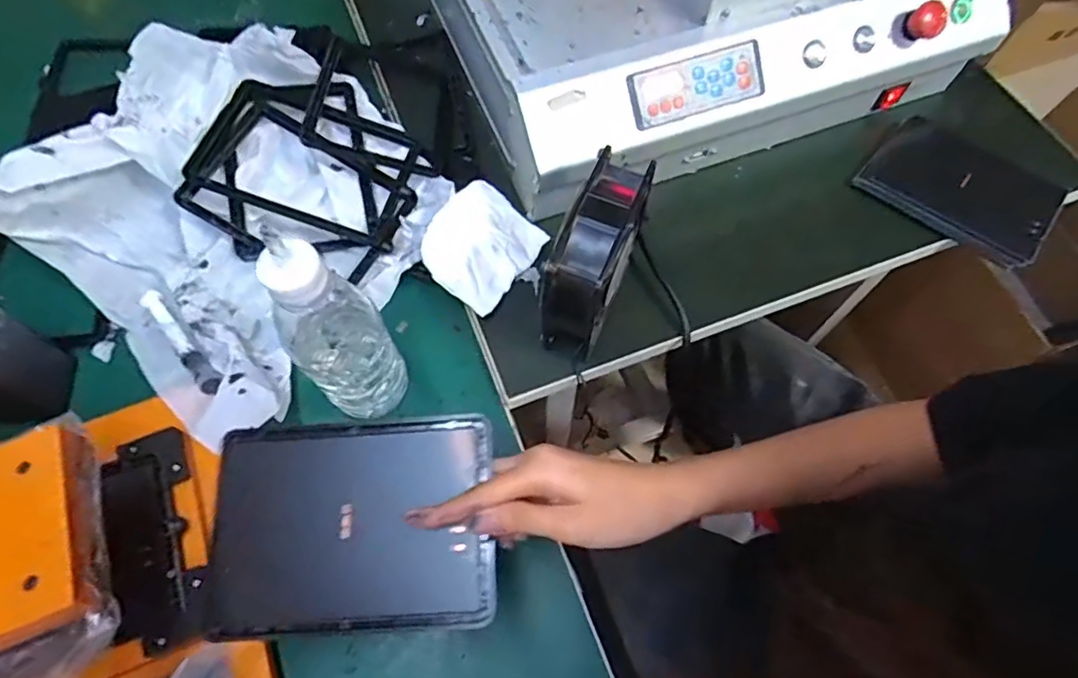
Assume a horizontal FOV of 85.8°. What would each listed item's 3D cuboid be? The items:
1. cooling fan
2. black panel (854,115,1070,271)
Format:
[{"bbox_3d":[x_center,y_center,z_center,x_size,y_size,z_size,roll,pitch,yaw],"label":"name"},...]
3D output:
[{"bbox_3d":[0.043,-0.066,0.441,0.048,0.108,0.123,20,66,10],"label":"cooling fan"},{"bbox_3d":[0.390,-0.141,0.537,0.154,0.021,0.116,40,71,17],"label":"black panel"}]

